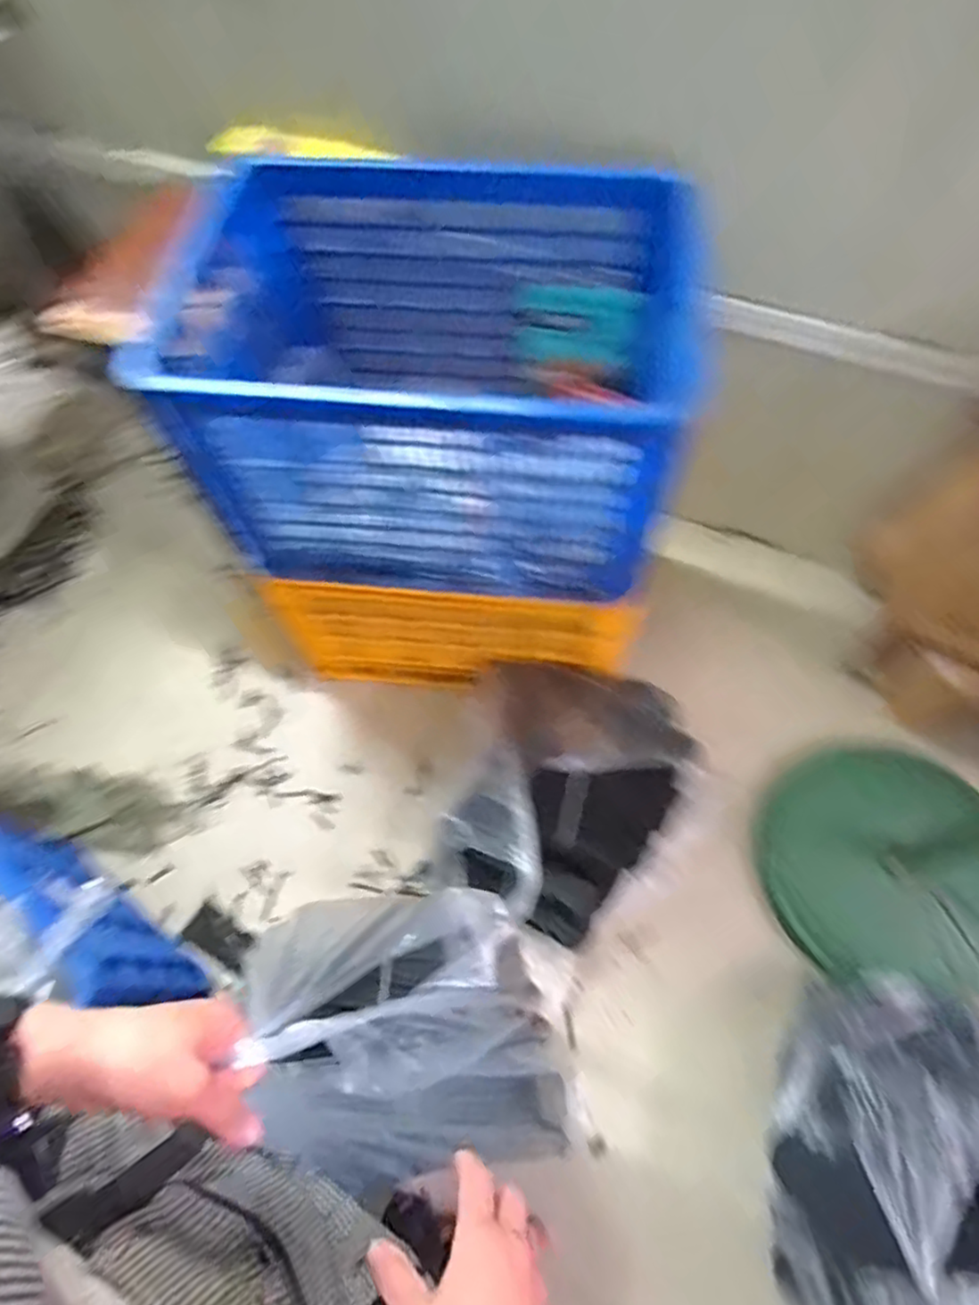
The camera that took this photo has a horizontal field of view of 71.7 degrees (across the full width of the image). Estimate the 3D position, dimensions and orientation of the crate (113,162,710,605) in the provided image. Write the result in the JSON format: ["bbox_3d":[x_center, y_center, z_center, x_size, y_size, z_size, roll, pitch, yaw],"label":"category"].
[{"bbox_3d":[-0.071,-0.372,0.953,0.709,0.365,0.453,6,64,4],"label":"crate"}]

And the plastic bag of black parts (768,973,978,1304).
[{"bbox_3d":[0.530,0.652,0.807,0.321,0.204,0.469,9,64,5],"label":"plastic bag of black parts"}]

